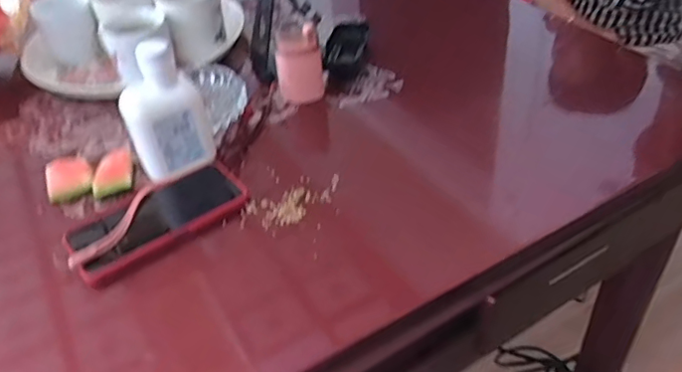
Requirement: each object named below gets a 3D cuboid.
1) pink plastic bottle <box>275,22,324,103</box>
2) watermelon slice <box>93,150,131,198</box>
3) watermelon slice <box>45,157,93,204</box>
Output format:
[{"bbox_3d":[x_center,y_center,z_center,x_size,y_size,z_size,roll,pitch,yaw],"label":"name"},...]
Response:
[{"bbox_3d":[-0.050,-0.152,0.679,0.054,0.087,0.052,-7,41,-2],"label":"pink plastic bottle"},{"bbox_3d":[-0.242,-0.016,0.595,0.039,0.013,0.059,-16,42,-12],"label":"watermelon slice"},{"bbox_3d":[-0.286,-0.009,0.591,0.046,0.019,0.052,-17,42,-14],"label":"watermelon slice"}]

